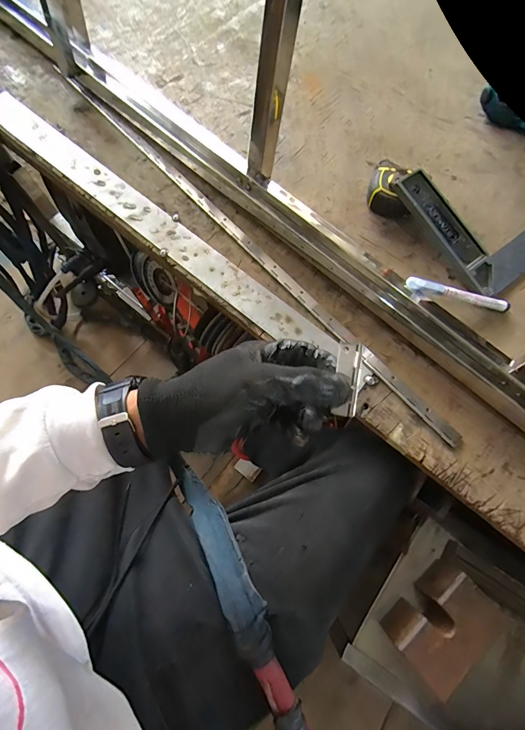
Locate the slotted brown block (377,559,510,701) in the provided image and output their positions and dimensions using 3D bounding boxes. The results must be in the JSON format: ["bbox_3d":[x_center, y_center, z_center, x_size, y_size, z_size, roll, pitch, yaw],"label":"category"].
[{"bbox_3d":[0.200,0.289,0.394,0.110,0.069,0.067,-34,74,-12],"label":"slotted brown block"}]

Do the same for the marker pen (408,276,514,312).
[{"bbox_3d":[0.236,-0.085,0.419,0.135,0.013,0.015,11,69,-11],"label":"marker pen"}]

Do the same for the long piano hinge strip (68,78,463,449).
[{"bbox_3d":[-0.045,-0.187,0.471,0.018,0.005,0.751,-40,75,-14],"label":"long piano hinge strip"}]

